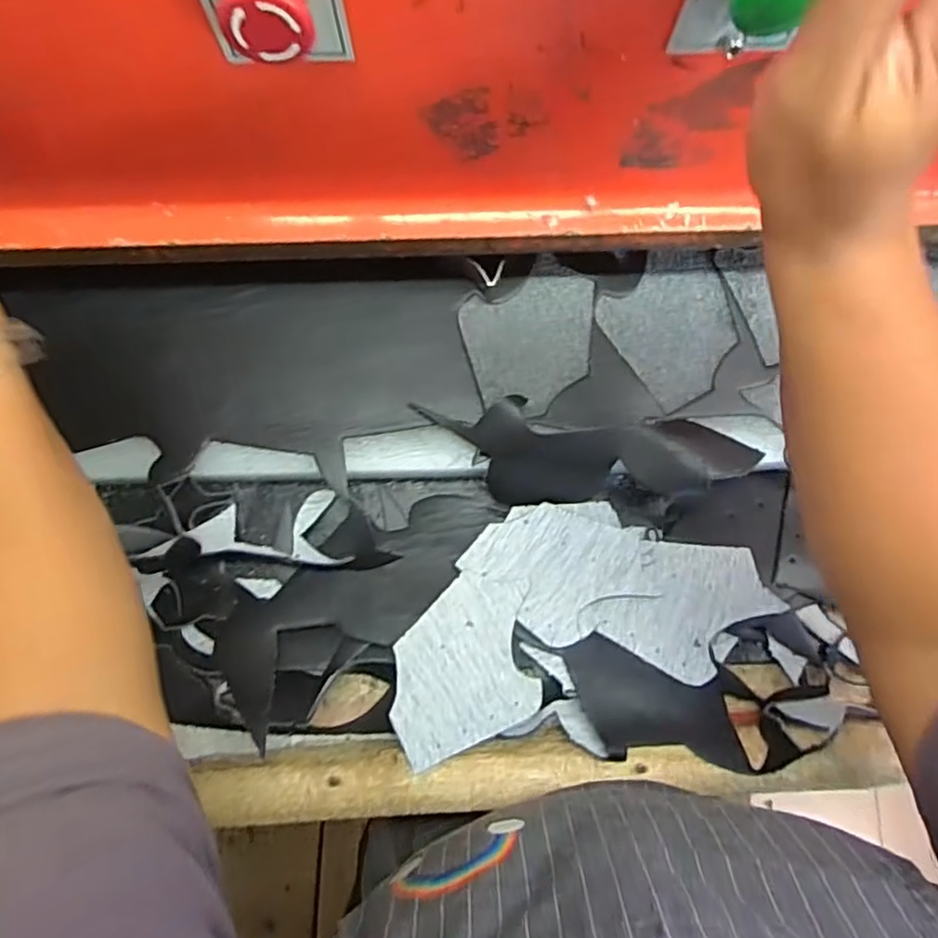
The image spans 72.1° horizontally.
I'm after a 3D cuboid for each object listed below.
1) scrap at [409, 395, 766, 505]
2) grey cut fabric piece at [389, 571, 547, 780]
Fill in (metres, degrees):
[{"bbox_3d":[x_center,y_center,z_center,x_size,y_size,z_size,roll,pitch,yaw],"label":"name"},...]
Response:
[{"bbox_3d":[0.084,-0.005,0.487,0.241,0.063,0.067,5,74,-1],"label":"scrap"},{"bbox_3d":[-0.003,0.136,0.450,0.098,0.006,0.118,-5,69,-4],"label":"grey cut fabric piece"}]

